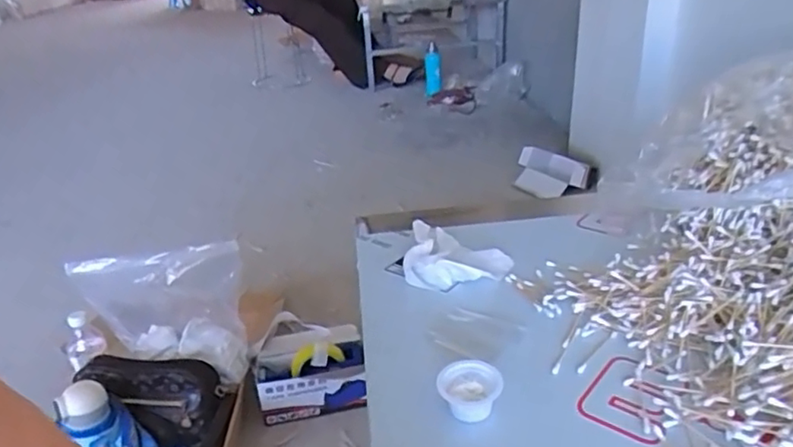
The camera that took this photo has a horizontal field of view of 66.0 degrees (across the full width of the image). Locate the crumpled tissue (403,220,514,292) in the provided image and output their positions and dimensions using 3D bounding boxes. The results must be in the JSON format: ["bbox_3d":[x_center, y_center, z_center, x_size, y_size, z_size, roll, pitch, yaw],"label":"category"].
[{"bbox_3d":[0.074,0.034,0.742,0.123,0.032,0.125,0,26,8],"label":"crumpled tissue"}]

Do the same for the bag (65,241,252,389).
[{"bbox_3d":[-0.418,0.169,1.121,0.307,0.268,0.093,-7,26,-6],"label":"bag"}]

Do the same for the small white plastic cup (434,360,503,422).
[{"bbox_3d":[0.062,0.143,0.520,0.053,0.029,0.047,2,27,13],"label":"small white plastic cup"}]

